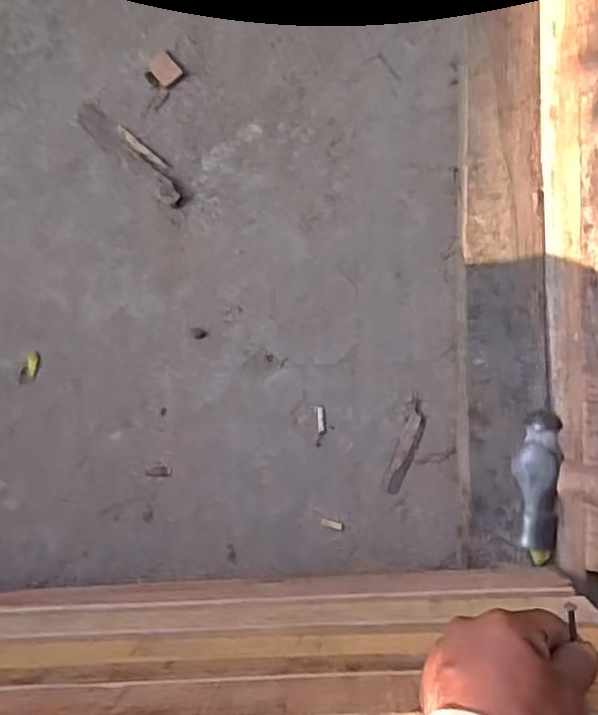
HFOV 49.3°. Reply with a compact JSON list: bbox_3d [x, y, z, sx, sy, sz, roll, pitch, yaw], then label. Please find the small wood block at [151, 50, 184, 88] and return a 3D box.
[{"bbox_3d":[-0.215,-0.467,1.052,0.040,0.007,0.051,-38,83,1],"label":"small wood block"}]

